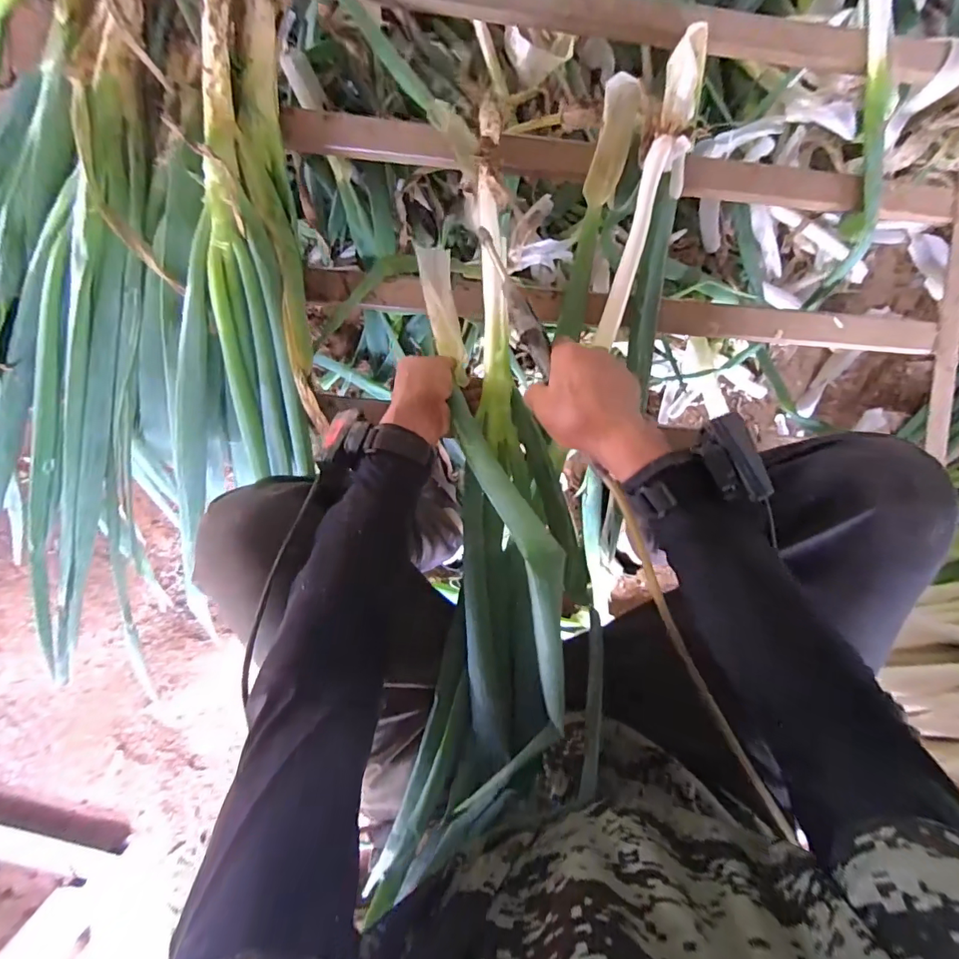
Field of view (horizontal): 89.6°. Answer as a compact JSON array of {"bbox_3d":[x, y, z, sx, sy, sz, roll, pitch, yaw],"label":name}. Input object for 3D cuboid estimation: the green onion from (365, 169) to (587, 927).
[{"bbox_3d":[0.000,-0.011,0.451,0.136,0.148,0.654,1,74,-1],"label":"green onion"}]

